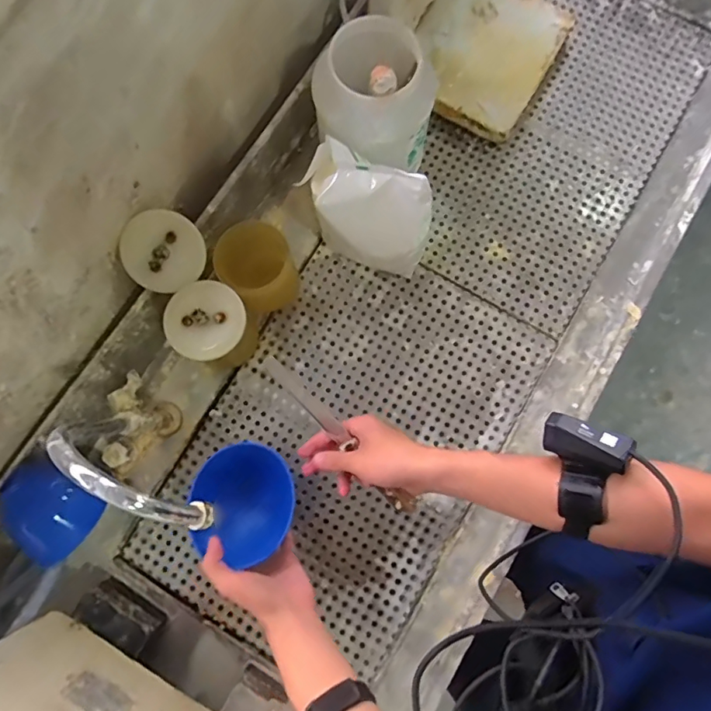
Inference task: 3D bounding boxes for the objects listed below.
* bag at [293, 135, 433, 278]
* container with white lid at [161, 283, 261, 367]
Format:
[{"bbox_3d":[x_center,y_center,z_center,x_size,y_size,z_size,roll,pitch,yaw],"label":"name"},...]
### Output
[{"bbox_3d":[0.010,-0.188,0.612,0.163,0.143,0.089,34,81,6],"label":"bag"},{"bbox_3d":[-0.192,-0.035,0.669,0.092,0.130,0.095,0,79,0],"label":"container with white lid"}]

